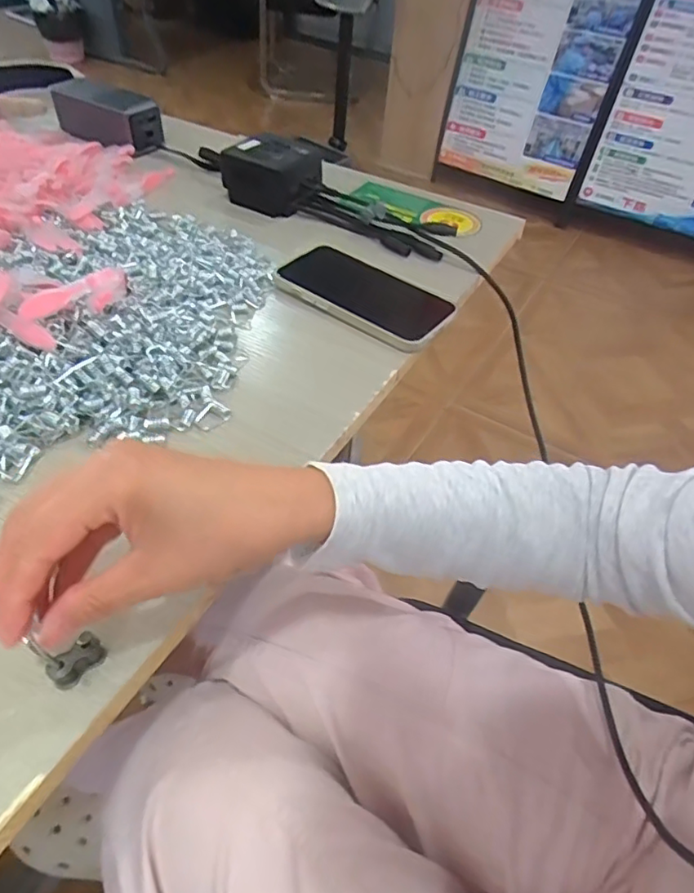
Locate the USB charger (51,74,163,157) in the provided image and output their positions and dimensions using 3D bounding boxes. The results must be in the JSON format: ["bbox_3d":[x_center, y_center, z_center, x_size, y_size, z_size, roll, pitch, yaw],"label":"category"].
[{"bbox_3d":[-0.288,-0.391,0.674,0.147,0.051,0.053,29,51,21],"label":"USB charger"}]

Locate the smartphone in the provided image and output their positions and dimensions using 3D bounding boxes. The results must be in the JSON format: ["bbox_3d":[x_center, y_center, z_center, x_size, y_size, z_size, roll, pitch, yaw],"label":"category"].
[{"bbox_3d":[0.009,-0.132,0.483,0.163,0.010,0.078,31,52,22],"label":"smartphone"}]

